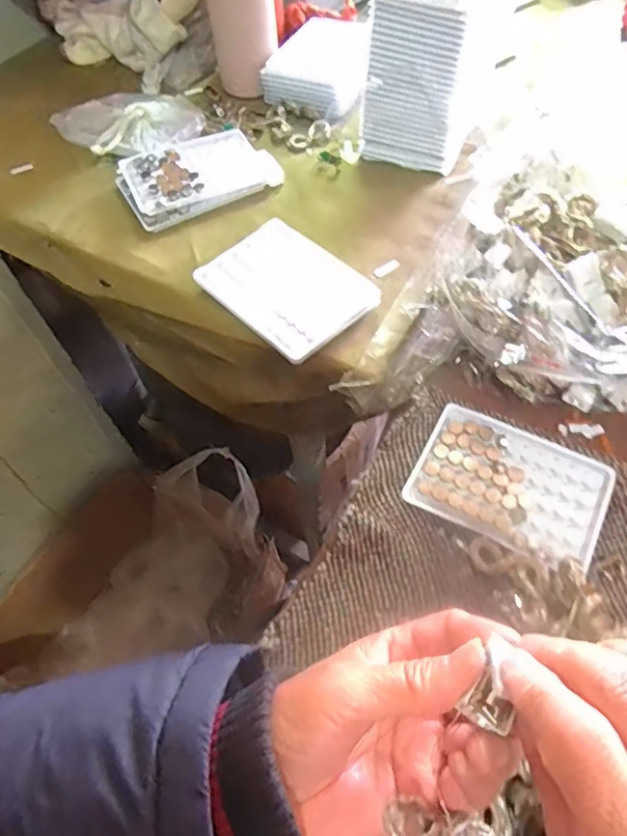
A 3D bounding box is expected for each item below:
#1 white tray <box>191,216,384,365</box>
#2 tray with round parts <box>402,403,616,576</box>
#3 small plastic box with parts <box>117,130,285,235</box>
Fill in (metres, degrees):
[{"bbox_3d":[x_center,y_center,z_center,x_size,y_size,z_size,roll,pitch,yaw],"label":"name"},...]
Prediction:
[{"bbox_3d":[-0.024,-0.108,0.463,0.094,0.012,0.131,-41,63,-15],"label":"white tray"},{"bbox_3d":[0.142,0.044,0.405,0.128,0.007,0.094,24,62,18],"label":"tray with round parts"},{"bbox_3d":[-0.117,-0.246,0.562,0.148,0.017,0.111,-27,60,-13],"label":"small plastic box with parts"}]

